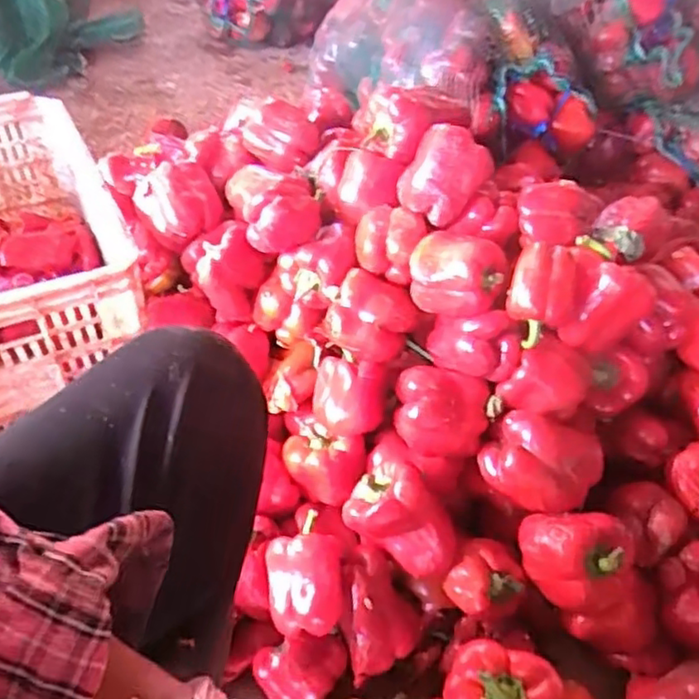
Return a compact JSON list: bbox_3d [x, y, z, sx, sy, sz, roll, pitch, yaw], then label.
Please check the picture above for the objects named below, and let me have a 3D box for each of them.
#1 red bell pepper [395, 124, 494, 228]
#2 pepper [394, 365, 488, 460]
[{"bbox_3d":[0.109,-0.207,0.735,0.085,0.083,0.083,31,52,24],"label":"red bell pepper"},{"bbox_3d":[0.100,0.072,0.713,0.102,0.077,0.074,11,47,8],"label":"pepper"}]

